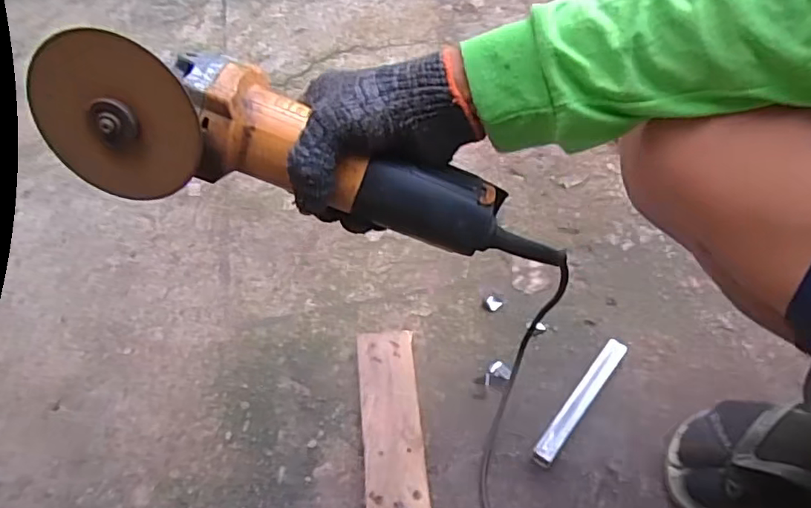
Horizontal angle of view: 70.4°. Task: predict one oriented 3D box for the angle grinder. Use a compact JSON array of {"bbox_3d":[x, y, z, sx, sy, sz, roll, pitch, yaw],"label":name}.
[{"bbox_3d":[-0.050,-0.063,0.375,0.339,0.088,0.074,15,50,-13],"label":"angle grinder"}]

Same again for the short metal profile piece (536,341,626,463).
[{"bbox_3d":[0.189,0.157,0.619,0.021,0.018,0.168,33,59,24],"label":"short metal profile piece"}]

